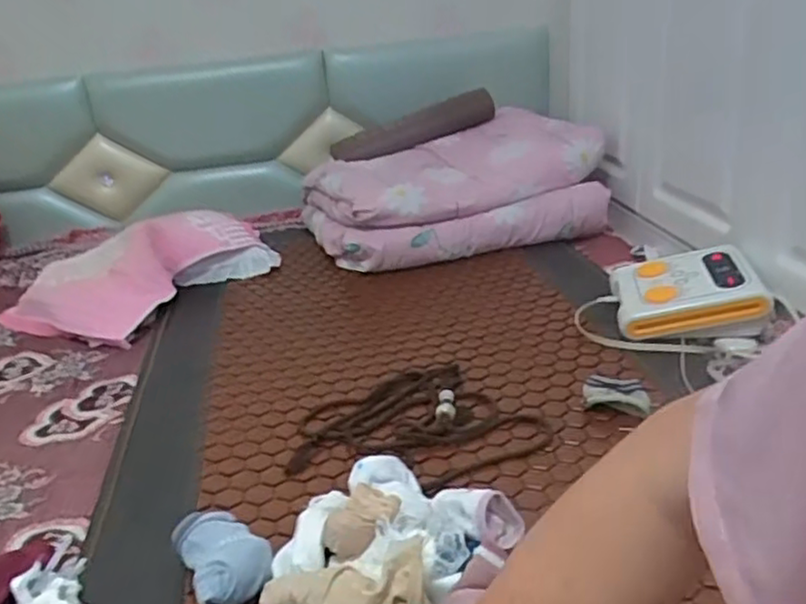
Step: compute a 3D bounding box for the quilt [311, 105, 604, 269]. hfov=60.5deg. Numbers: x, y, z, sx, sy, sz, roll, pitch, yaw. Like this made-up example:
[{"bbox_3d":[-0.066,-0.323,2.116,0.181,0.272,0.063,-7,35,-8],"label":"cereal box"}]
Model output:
[{"bbox_3d":[0.097,-0.260,1.502,0.586,0.175,0.426,-12,25,-14],"label":"quilt"}]

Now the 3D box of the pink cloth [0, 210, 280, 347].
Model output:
[{"bbox_3d":[-0.470,-0.063,1.291,0.225,0.135,0.446,16,32,40],"label":"pink cloth"}]

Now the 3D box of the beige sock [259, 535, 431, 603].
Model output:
[{"bbox_3d":[-0.048,0.238,0.551,0.142,0.044,0.068,-17,20,19],"label":"beige sock"}]

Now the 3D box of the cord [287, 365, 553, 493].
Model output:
[{"bbox_3d":[0.003,0.156,0.848,0.274,0.017,0.237,-18,27,-25],"label":"cord"}]

